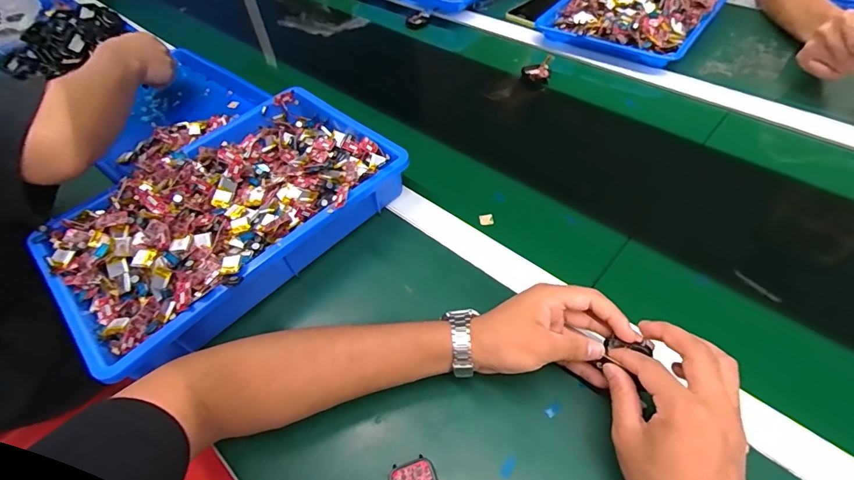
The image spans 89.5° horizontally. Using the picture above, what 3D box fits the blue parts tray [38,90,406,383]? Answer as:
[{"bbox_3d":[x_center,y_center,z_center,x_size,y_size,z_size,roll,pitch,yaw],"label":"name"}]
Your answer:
[{"bbox_3d":[-0.232,-0.043,0.509,0.246,0.074,0.385,36,63,29],"label":"blue parts tray"}]

